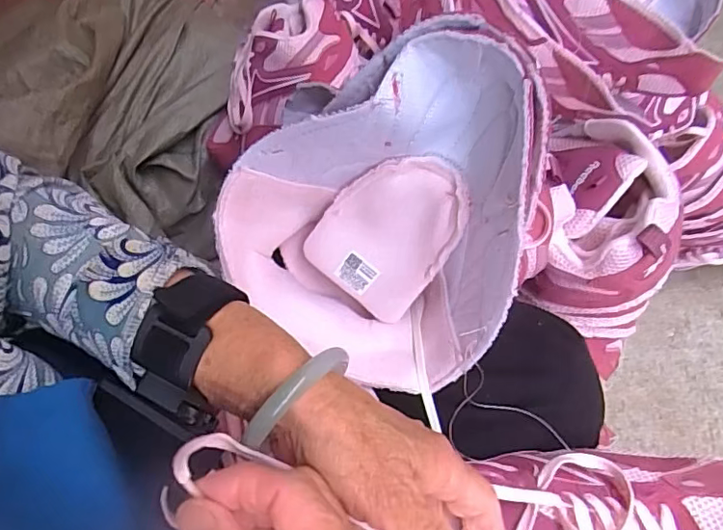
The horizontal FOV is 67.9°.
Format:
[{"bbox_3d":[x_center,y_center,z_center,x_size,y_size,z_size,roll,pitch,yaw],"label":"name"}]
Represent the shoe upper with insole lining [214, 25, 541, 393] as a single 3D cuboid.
[{"bbox_3d":[0.008,-0.022,0.335,0.172,0.256,0.090,20,44,10],"label":"shoe upper with insole lining"}]

